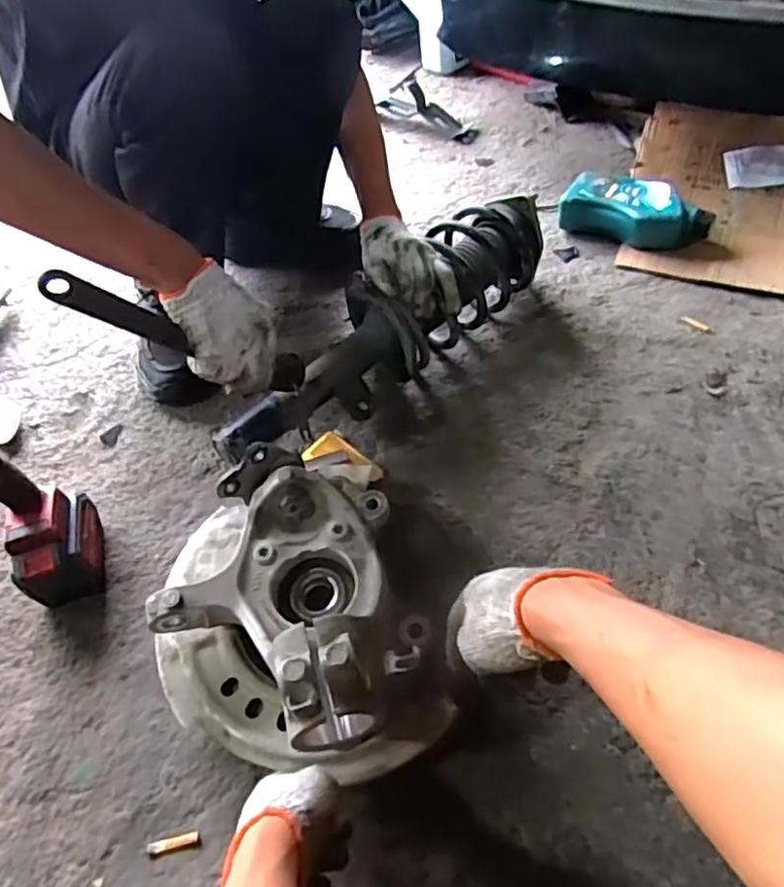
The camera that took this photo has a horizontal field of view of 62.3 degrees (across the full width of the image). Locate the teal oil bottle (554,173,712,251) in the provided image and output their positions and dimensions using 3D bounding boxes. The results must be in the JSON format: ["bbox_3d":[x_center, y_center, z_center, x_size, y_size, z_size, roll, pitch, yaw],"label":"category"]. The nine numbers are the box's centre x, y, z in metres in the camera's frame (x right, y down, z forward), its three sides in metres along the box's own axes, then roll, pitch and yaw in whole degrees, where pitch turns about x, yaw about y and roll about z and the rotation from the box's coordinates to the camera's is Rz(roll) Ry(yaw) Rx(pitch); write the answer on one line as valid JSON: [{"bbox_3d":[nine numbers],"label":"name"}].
[{"bbox_3d":[0.391,-0.370,1.039,0.224,0.066,0.102,22,58,23],"label":"teal oil bottle"}]

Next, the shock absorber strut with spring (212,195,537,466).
[{"bbox_3d":[-0.007,-0.142,0.869,0.538,0.144,0.138,-40,57,-22],"label":"shock absorber strut with spring"}]

